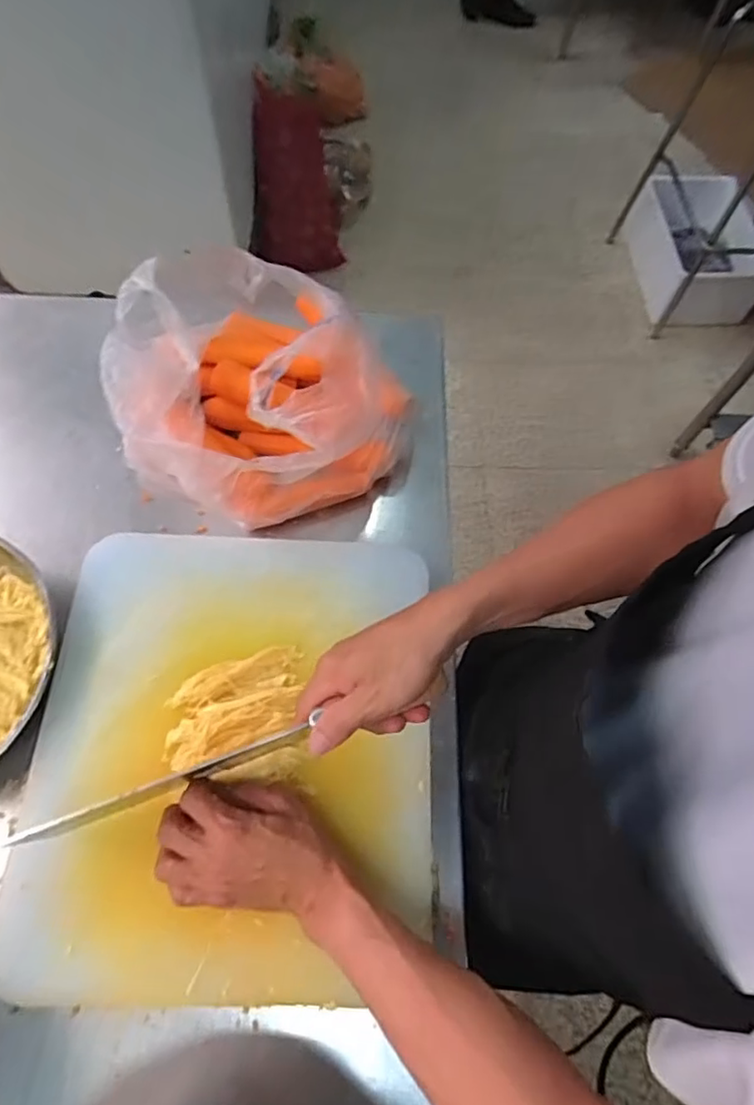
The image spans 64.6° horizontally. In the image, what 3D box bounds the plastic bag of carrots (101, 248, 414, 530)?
[{"bbox_3d":[-0.128,-0.192,0.631,0.268,0.129,0.300,-18,67,-11],"label":"plastic bag of carrots"}]

